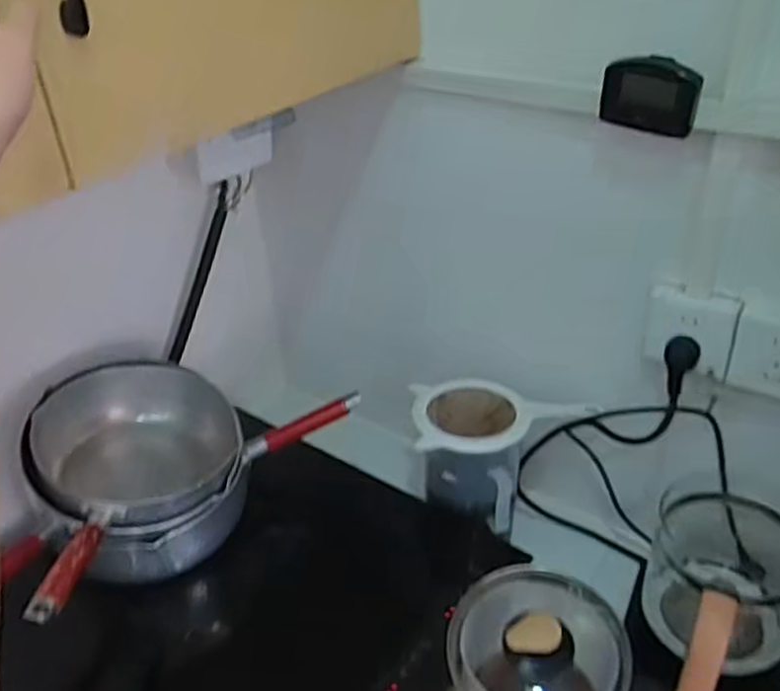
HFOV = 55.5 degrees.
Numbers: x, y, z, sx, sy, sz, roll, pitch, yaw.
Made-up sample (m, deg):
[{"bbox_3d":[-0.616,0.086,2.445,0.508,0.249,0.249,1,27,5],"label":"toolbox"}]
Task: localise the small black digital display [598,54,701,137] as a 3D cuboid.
[{"bbox_3d":[0.241,-0.230,0.684,0.087,0.065,0.016,17,39,31],"label":"small black digital display"}]

